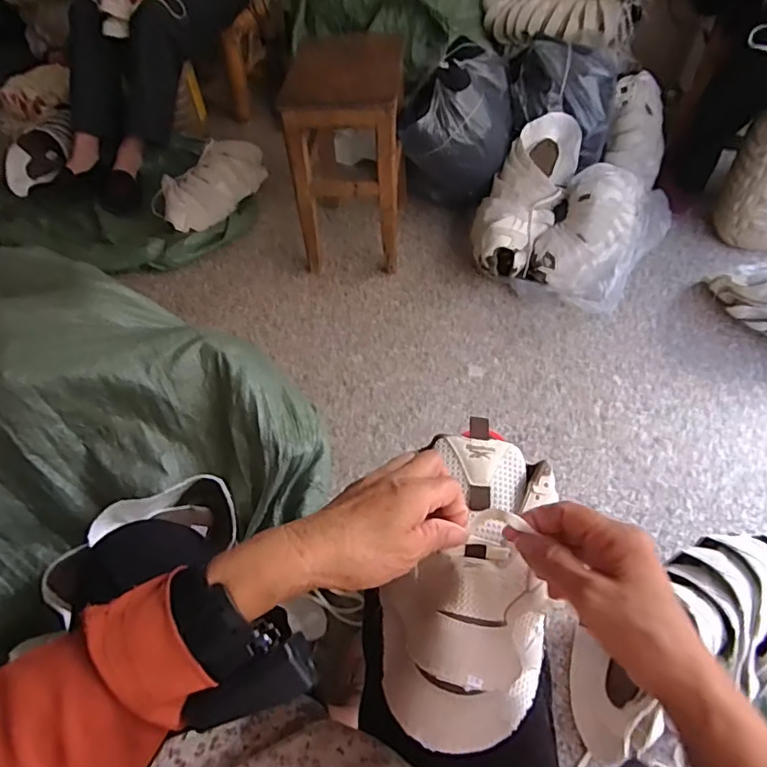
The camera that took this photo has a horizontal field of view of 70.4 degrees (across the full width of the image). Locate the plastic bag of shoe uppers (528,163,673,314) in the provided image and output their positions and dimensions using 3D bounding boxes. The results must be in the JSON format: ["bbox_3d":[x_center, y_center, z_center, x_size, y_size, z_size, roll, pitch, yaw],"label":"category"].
[{"bbox_3d":[0.517,-0.354,1.268,0.228,0.171,0.396,26,57,21],"label":"plastic bag of shoe uppers"}]

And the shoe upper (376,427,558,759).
[{"bbox_3d":[0.064,0.135,0.390,0.117,0.074,0.212,12,65,12],"label":"shoe upper"}]

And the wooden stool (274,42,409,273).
[{"bbox_3d":[-0.069,-0.481,1.226,0.220,0.419,0.252,6,52,7],"label":"wooden stool"}]

